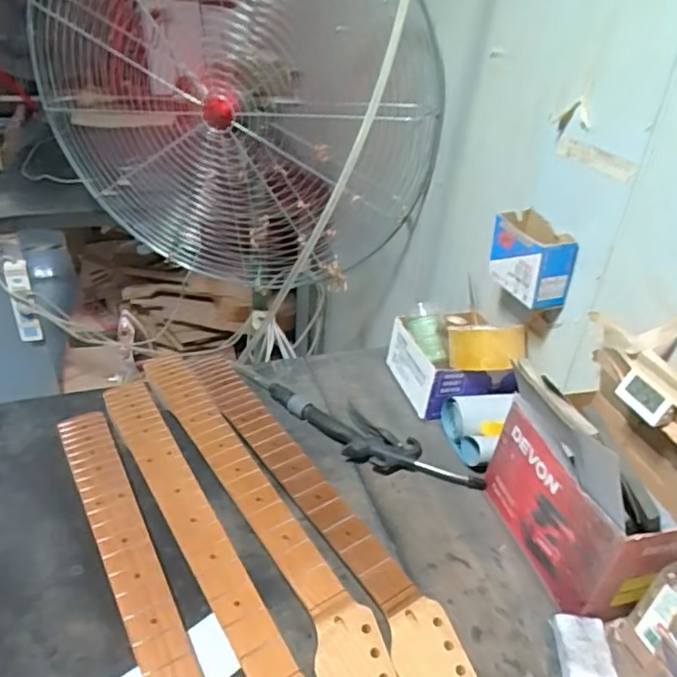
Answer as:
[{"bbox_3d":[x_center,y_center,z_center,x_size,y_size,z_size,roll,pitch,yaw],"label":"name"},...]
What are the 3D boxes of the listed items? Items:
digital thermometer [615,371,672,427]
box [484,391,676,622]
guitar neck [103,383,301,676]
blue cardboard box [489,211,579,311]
[{"bbox_3d":[0.307,0.061,0.588,0.015,0.034,0.055,-1,32,-26],"label":"digital thermometer"},{"bbox_3d":[0.279,0.168,0.638,0.146,0.151,0.202,-6,36,-12],"label":"box"},{"bbox_3d":[-0.130,0.239,0.613,0.067,0.023,0.642,-17,40,-26],"label":"guitar neck"},{"bbox_3d":[0.245,-0.102,0.757,0.060,0.082,0.114,-8,36,-17],"label":"blue cardboard box"}]

